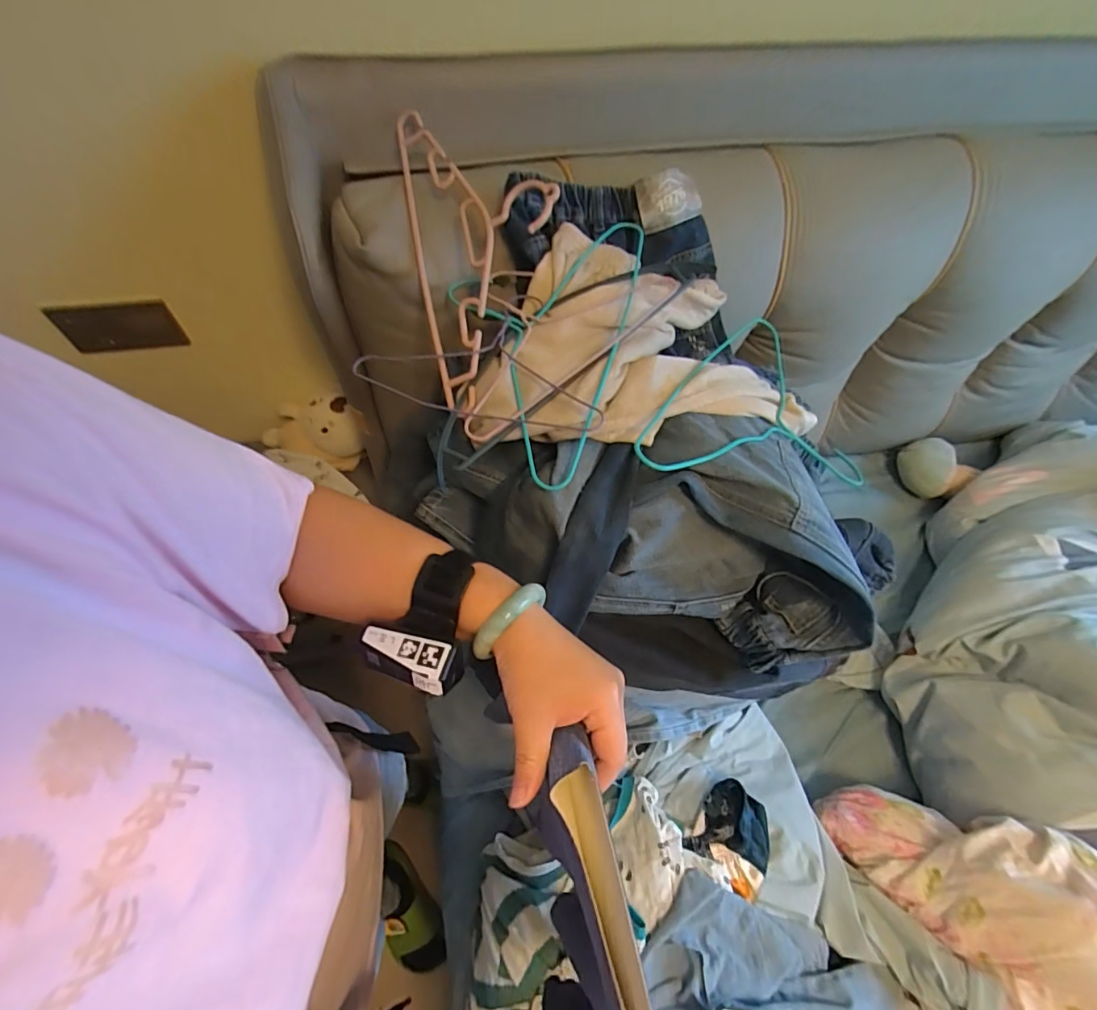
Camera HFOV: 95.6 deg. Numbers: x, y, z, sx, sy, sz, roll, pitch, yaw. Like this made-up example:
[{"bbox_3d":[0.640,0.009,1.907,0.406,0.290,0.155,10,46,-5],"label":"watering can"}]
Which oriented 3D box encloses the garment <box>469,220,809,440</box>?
[{"bbox_3d":[0.119,-0.164,0.540,0.365,0.071,0.262,9,59,3],"label":"garment"}]

